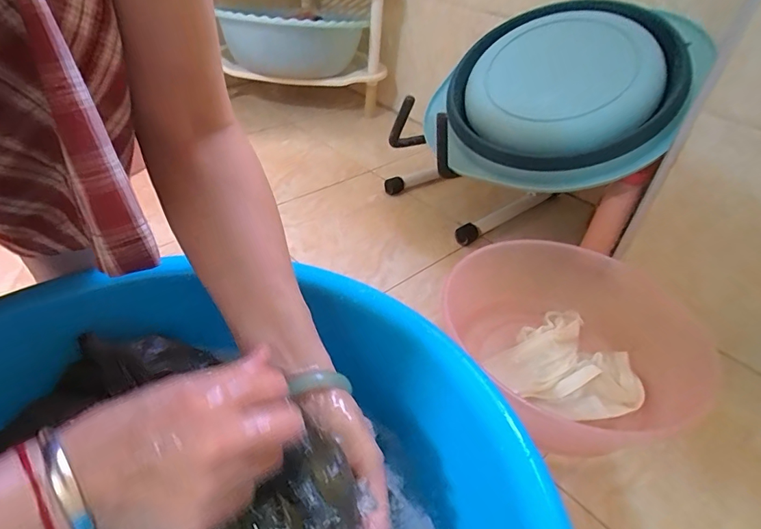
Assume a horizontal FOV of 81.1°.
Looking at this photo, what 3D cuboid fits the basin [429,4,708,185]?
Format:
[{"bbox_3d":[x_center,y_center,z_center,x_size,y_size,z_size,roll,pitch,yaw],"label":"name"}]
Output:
[{"bbox_3d":[0.269,-0.278,0.676,0.376,0.078,0.376,14,74,25],"label":"basin"}]

